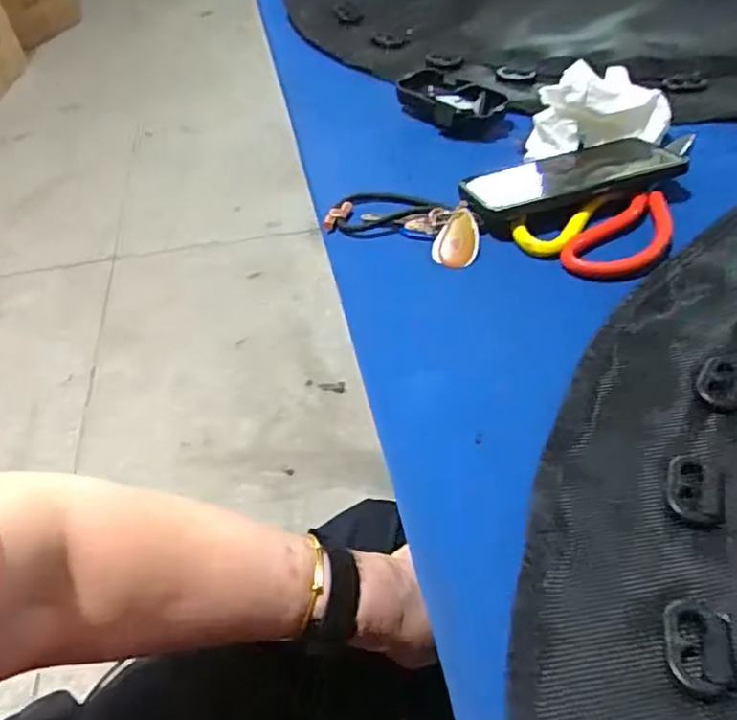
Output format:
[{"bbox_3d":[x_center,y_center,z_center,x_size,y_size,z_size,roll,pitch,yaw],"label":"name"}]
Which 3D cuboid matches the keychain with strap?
[{"bbox_3d":[0.029,-0.106,0.496,0.120,0.012,0.050,19,69,21],"label":"keychain with strap"}]

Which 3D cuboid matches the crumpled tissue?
[{"bbox_3d":[0.195,-0.222,0.557,0.124,0.061,0.069,-8,46,-2],"label":"crumpled tissue"}]

